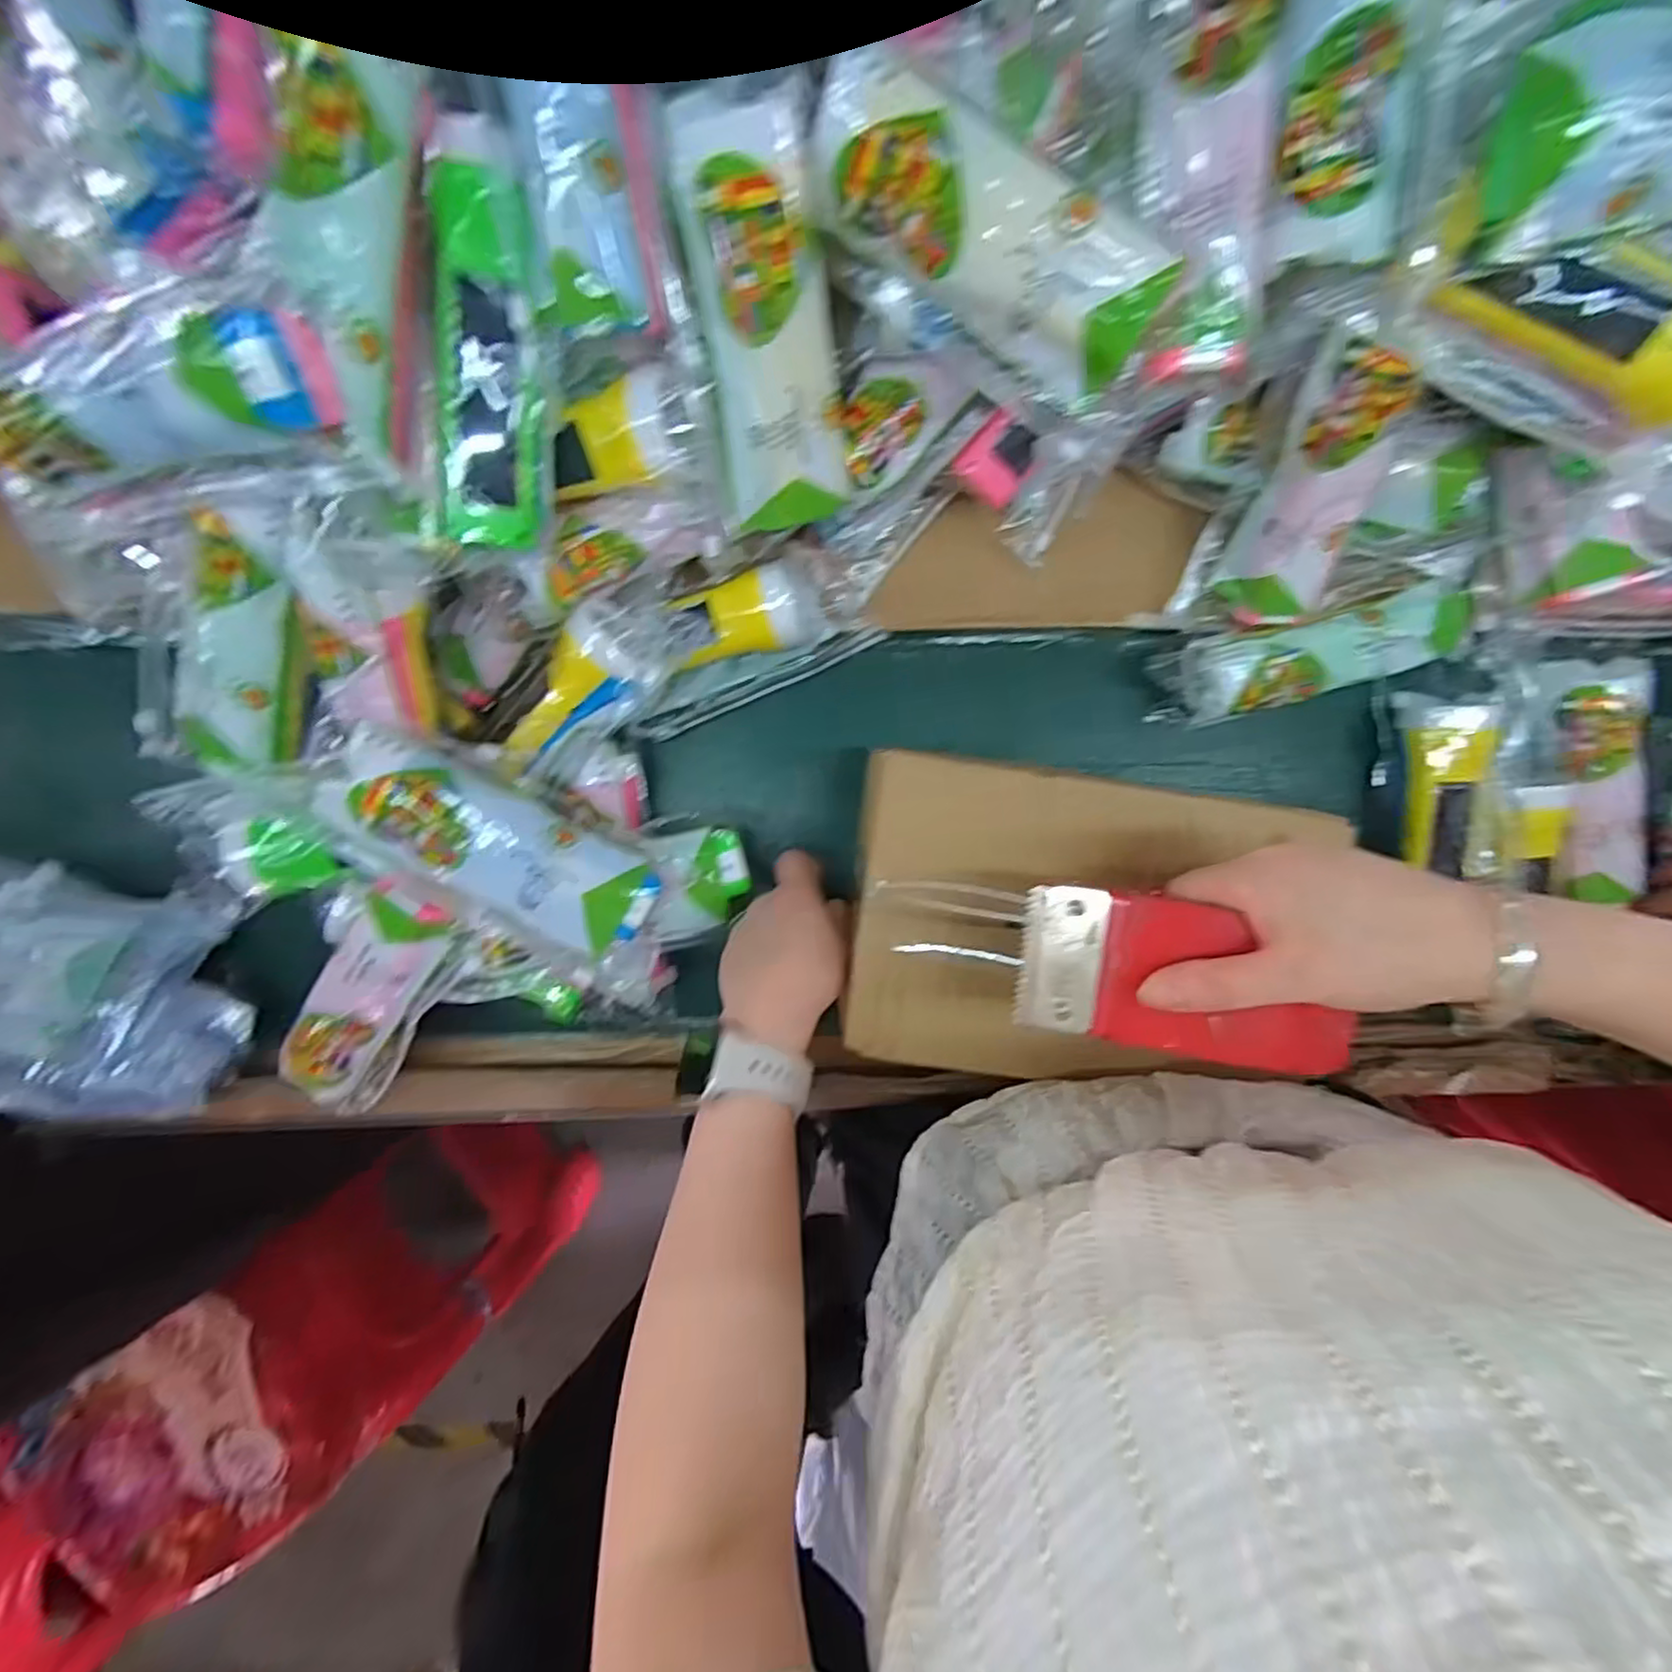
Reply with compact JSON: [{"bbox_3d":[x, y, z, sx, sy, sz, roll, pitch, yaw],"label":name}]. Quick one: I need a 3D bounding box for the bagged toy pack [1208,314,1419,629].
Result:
[{"bbox_3d":[0.266,-0.192,0.395,0.056,0.158,0.038,-6,51,0],"label":"bagged toy pack"}]

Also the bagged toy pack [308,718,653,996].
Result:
[{"bbox_3d":[-0.175,0.015,0.385,0.193,0.026,0.073,35,92,-19],"label":"bagged toy pack"}]

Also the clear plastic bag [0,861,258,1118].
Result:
[{"bbox_3d":[-0.527,0.093,0.455,0.277,0.067,0.145,8,93,-1],"label":"clear plastic bag"}]

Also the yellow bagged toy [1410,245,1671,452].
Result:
[{"bbox_3d":[0.332,-0.224,0.315,0.134,0.052,0.049,26,93,-1],"label":"yellow bagged toy"}]

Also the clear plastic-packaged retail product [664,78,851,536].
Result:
[{"bbox_3d":[-0.032,-0.227,0.327,0.062,0.026,0.165,-8,136,0],"label":"clear plastic-packaged retail product"}]

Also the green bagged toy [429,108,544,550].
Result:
[{"bbox_3d":[-0.153,-0.213,0.314,0.044,0.027,0.155,12,120,-1],"label":"green bagged toy"}]

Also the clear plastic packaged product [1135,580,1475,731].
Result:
[{"bbox_3d":[0.307,-0.116,0.455,0.179,0.049,0.052,-13,93,0],"label":"clear plastic packaged product"}]

